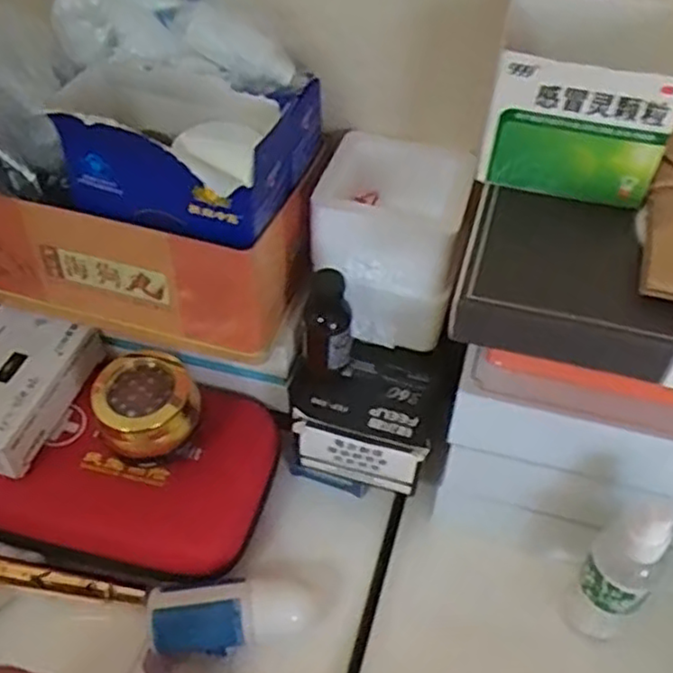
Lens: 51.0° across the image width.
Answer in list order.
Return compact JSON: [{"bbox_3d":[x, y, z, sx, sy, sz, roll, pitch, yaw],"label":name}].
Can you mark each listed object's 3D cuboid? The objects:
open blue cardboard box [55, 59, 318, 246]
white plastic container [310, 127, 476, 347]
[{"bbox_3d":[-0.083,-0.116,0.399,0.118,0.069,0.119,14,50,12],"label":"open blue cardboard box"},{"bbox_3d":[0.037,-0.067,0.465,0.090,0.105,0.096,11,50,10],"label":"white plastic container"}]

